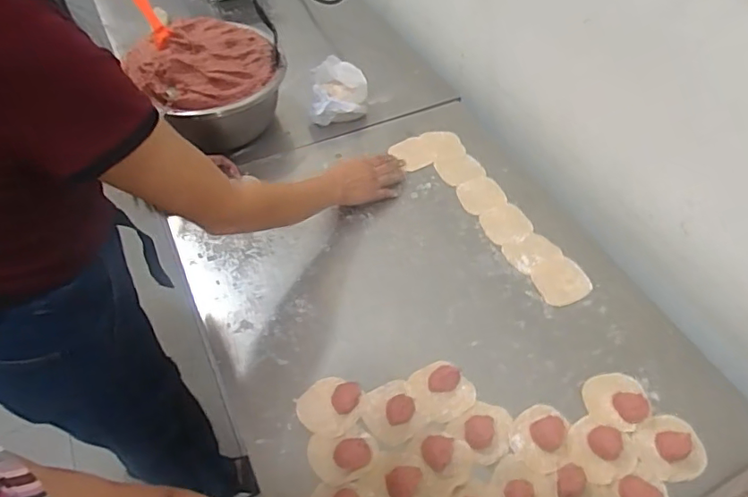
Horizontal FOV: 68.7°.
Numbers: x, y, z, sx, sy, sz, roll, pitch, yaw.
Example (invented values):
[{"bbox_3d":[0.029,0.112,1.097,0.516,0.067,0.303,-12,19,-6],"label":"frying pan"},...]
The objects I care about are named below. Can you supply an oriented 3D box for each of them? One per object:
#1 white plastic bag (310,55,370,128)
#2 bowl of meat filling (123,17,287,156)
[{"bbox_3d":[-0.066,-0.289,1.041,0.107,0.096,0.103,5,49,5],"label":"white plastic bag"},{"bbox_3d":[-0.284,-0.293,1.001,0.219,0.166,0.223,0,49,0],"label":"bowl of meat filling"}]

